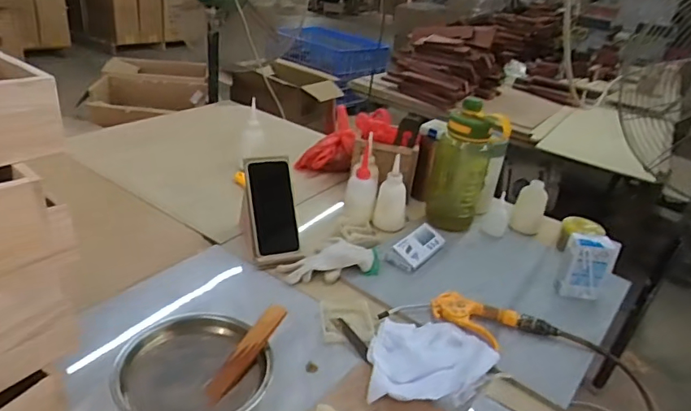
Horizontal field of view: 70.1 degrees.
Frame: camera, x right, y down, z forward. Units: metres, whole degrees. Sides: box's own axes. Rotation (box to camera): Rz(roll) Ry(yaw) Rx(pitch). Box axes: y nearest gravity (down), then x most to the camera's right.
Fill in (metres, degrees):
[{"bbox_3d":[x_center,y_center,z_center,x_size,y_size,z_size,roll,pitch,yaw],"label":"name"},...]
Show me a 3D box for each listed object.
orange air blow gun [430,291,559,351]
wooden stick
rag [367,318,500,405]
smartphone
[{"bbox_3d":[0.224,0.181,0.745,0.185,0.034,0.083,14,29,12],"label":"orange air blow gun"},{"bbox_3d":[-0.118,0.175,0.594,0.026,0.007,0.137,34,57,6],"label":"wooden stick"},{"bbox_3d":[0.118,0.202,0.666,0.171,0.030,0.148,7,29,-2],"label":"rag"},{"bbox_3d":[-0.125,0.004,0.862,0.072,0.160,0.012,-9,0,-22],"label":"smartphone"}]

